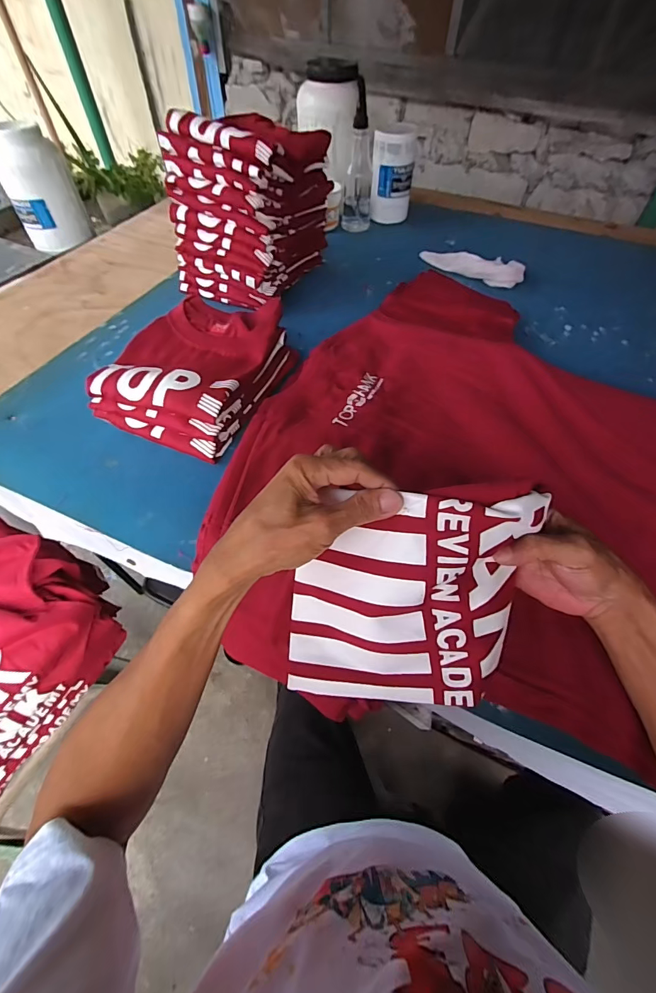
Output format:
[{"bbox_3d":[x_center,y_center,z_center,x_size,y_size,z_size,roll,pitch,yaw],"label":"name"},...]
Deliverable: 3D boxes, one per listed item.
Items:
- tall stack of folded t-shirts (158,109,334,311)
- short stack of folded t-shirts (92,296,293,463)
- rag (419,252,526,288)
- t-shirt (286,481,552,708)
[{"bbox_3d":[-0.133,-0.525,0.728,0.196,0.245,0.269,21,57,13],"label":"tall stack of folded t-shirts"},{"bbox_3d":[-0.182,-0.179,0.572,0.192,0.090,0.249,22,57,14],"label":"short stack of folded t-shirts"},{"bbox_3d":[0.294,-0.477,0.822,0.219,0.041,0.061,25,57,15],"label":"rag"},{"bbox_3d":[0.062,0.083,0.326,0.195,0.199,0.054,6,17,11],"label":"t-shirt"}]

